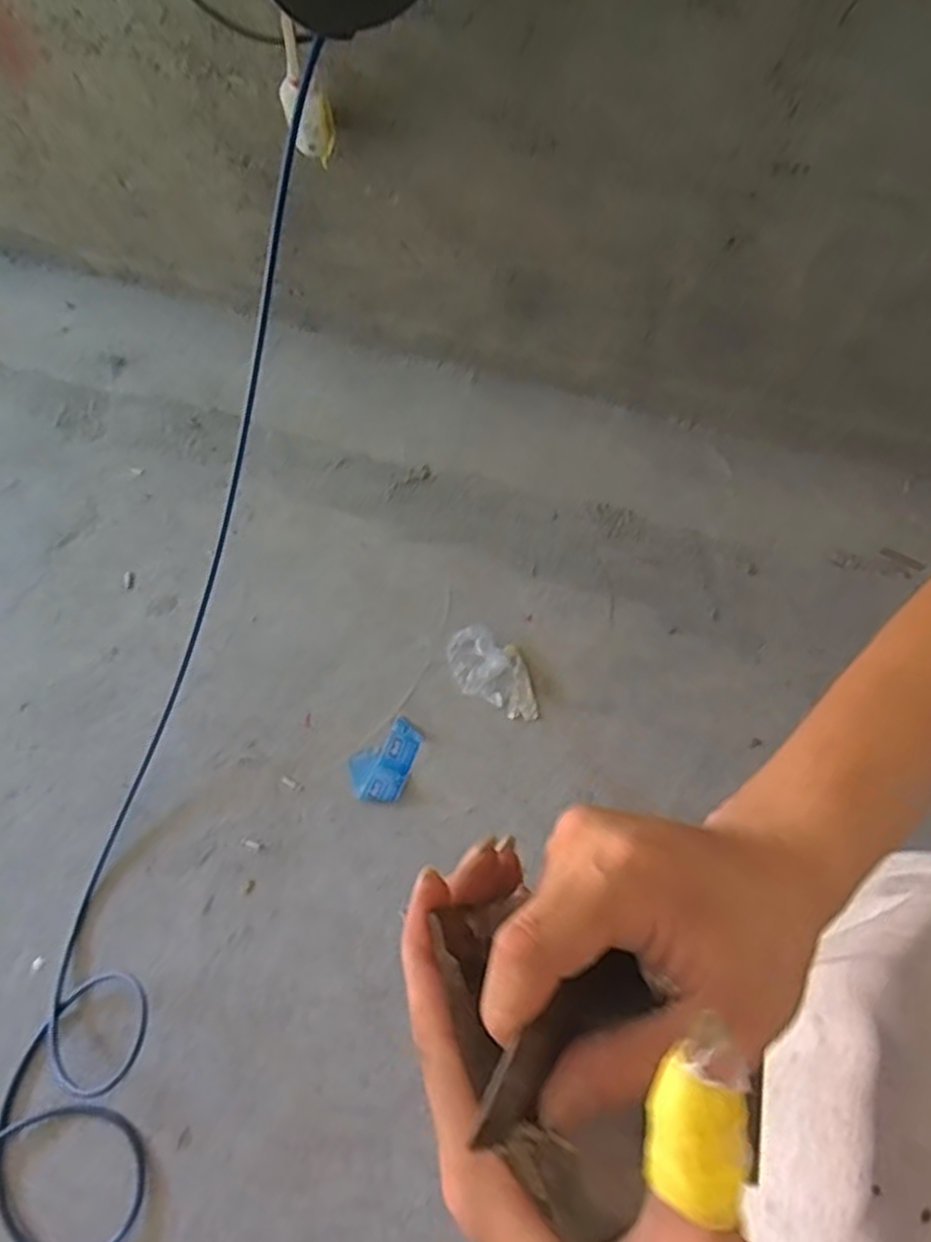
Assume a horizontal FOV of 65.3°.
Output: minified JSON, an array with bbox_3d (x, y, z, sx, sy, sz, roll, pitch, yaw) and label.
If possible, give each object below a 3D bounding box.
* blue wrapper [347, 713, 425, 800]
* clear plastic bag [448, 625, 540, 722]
[{"bbox_3d":[-0.158,0.267,1.422,0.115,0.008,0.168,19,68,8],"label":"blue wrapper"},{"bbox_3d":[0.063,0.101,1.459,0.220,0.030,0.125,31,70,12],"label":"clear plastic bag"}]

